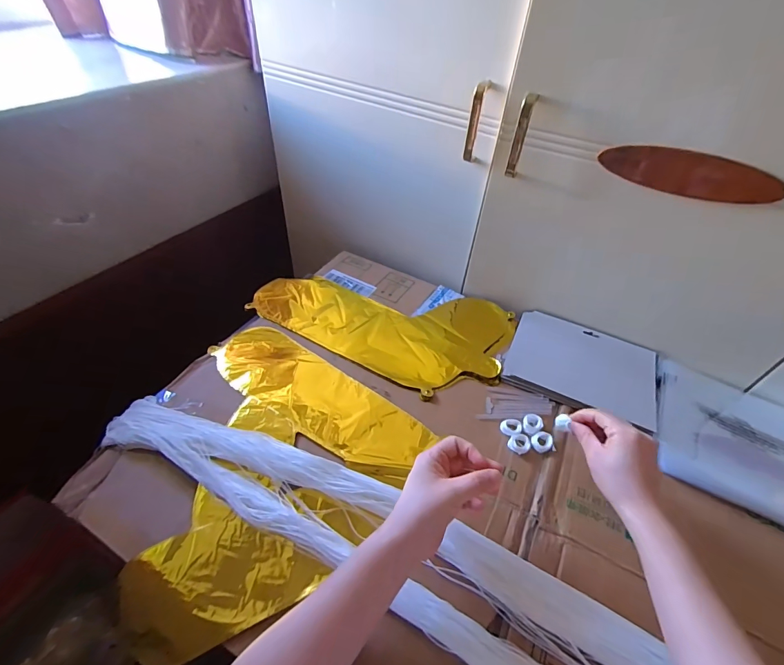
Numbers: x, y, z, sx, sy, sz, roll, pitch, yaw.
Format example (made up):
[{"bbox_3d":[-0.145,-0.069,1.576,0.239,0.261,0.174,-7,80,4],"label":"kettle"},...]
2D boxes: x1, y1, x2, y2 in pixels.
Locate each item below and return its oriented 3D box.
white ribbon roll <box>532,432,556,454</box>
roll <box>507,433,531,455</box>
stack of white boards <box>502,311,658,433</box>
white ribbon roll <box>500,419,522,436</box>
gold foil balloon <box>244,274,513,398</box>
[{"bbox_3d":[0.189,0.138,0.485,0.028,0.008,0.025,-5,49,-9],"label":"white ribbon roll"},{"bbox_3d":[0.159,0.139,0.481,0.025,0.005,0.027,3,48,-3],"label":"roll"},{"bbox_3d":[0.287,0.046,0.582,0.205,0.015,0.163,21,50,13],"label":"stack of white boards"},{"bbox_3d":[0.153,0.122,0.494,0.027,0.006,0.023,13,49,6],"label":"white ribbon roll"},{"bbox_3d":[-0.015,-0.030,0.636,0.403,0.025,0.229,21,50,13],"label":"gold foil balloon"}]

